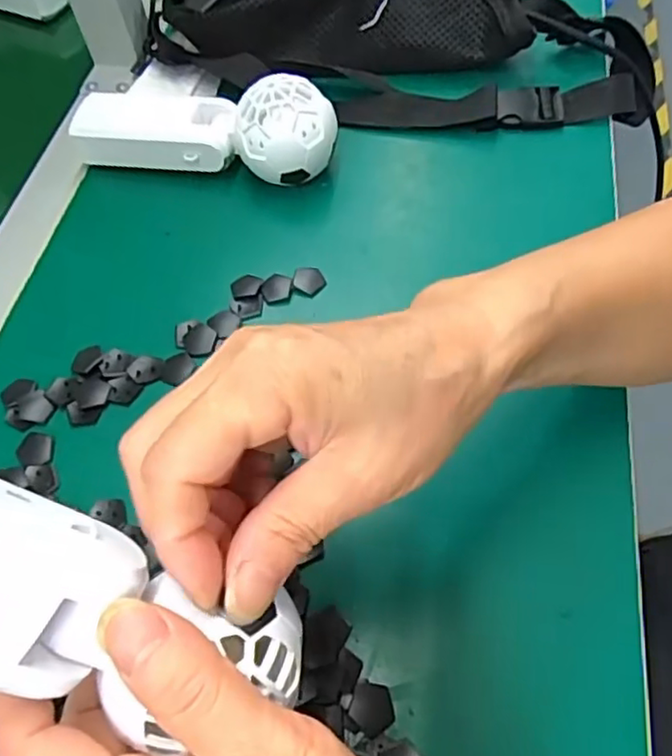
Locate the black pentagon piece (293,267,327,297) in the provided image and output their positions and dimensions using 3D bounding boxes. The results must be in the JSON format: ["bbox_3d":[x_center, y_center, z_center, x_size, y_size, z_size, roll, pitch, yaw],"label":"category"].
[{"bbox_3d":[-0.016,-0.057,0.373,0.018,0.004,0.018,30,66,22],"label":"black pentagon piece"}]

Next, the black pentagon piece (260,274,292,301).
[{"bbox_3d":[-0.035,-0.053,0.369,0.017,0.004,0.018,-2,59,5],"label":"black pentagon piece"}]

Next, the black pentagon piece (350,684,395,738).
[{"bbox_3d":[0.015,0.131,0.254,0.017,0.004,0.018,5,59,9],"label":"black pentagon piece"}]

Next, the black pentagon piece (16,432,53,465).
[{"bbox_3d":[-0.153,0.036,0.325,0.018,0.004,0.017,7,60,10],"label":"black pentagon piece"}]

